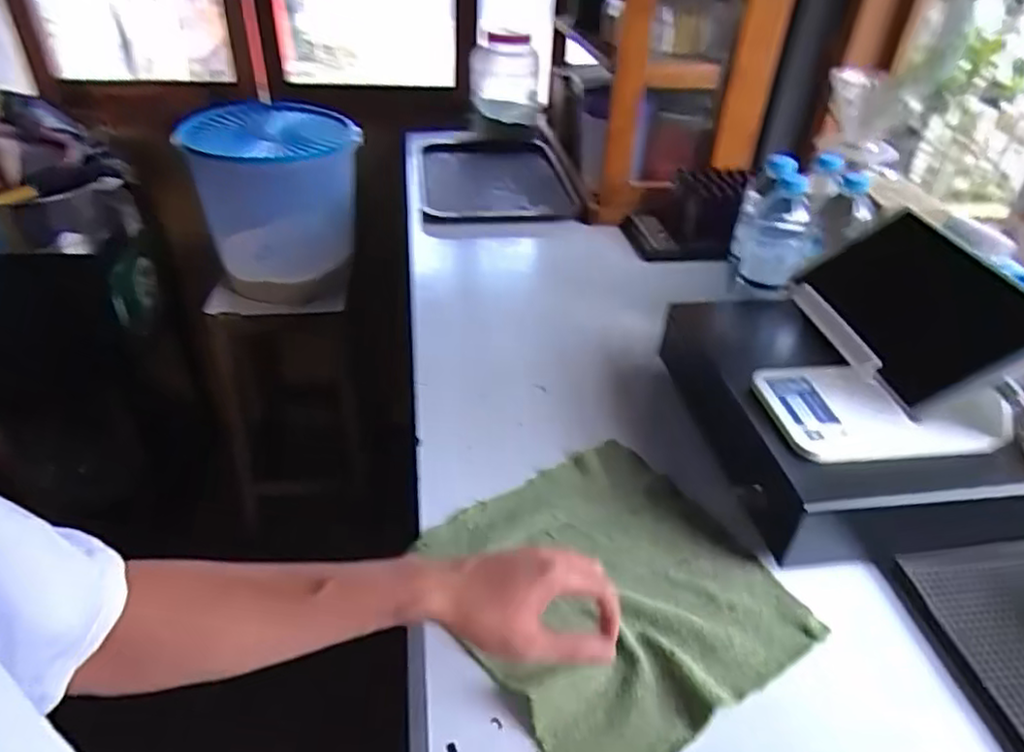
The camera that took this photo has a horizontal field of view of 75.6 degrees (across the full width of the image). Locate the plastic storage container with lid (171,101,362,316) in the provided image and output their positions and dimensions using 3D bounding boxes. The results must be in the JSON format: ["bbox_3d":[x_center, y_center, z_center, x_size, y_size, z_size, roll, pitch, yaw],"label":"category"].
[{"bbox_3d":[-0.475,-0.355,1.404,0.295,0.339,0.327,1,37,-3],"label":"plastic storage container with lid"}]

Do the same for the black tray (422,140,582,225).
[{"bbox_3d":[-0.031,-0.387,1.312,0.290,0.045,0.388,-3,37,-6],"label":"black tray"}]

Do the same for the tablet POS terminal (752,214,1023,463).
[{"bbox_3d":[0.349,-0.037,0.611,0.207,0.155,0.155,-3,38,-8],"label":"tablet POS terminal"}]

